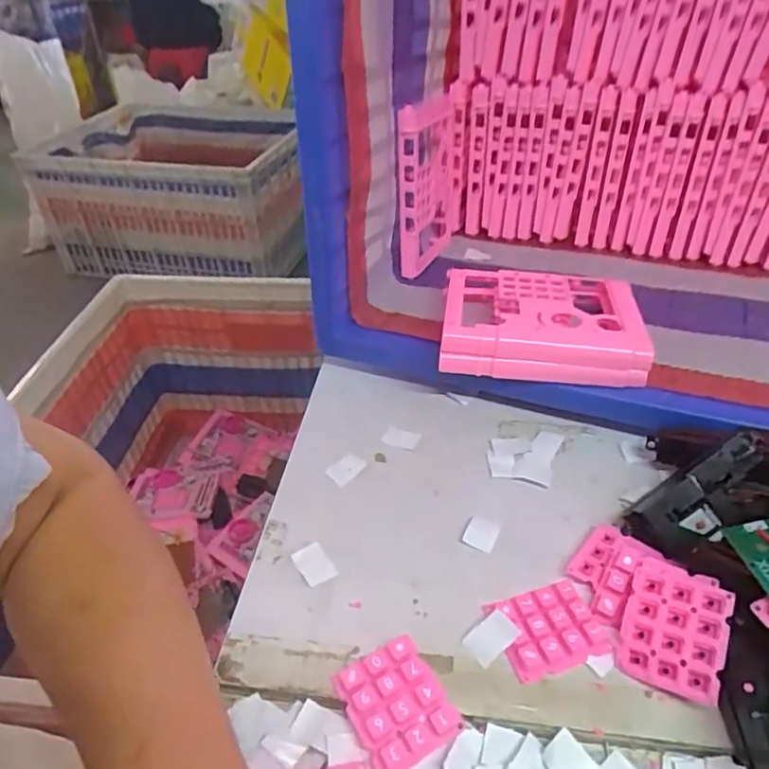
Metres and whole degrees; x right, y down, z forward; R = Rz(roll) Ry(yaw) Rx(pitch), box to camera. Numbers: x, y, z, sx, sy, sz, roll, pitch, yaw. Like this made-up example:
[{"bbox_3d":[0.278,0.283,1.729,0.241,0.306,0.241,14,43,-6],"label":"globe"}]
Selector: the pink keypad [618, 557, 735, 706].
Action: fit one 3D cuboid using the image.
[{"bbox_3d":[0.162,0.135,0.333,0.050,0.016,0.067,9,68,36],"label":"pink keypad"}]

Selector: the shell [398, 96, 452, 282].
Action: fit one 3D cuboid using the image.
[{"bbox_3d":[0.048,-0.216,0.646,0.027,0.180,0.138,12,41,19],"label":"shell"}]

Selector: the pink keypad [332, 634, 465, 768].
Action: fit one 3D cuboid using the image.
[{"bbox_3d":[0.006,0.170,0.319,0.049,0.013,0.058,-22,43,-23],"label":"pink keypad"}]

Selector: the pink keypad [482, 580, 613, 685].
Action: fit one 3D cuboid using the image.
[{"bbox_3d":[0.096,0.140,0.350,0.059,0.010,0.048,-13,40,-13],"label":"pink keypad"}]

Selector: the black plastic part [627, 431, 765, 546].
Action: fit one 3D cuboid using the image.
[{"bbox_3d":[0.204,0.071,0.388,0.098,0.022,0.047,-38,48,-6],"label":"black plastic part"}]

